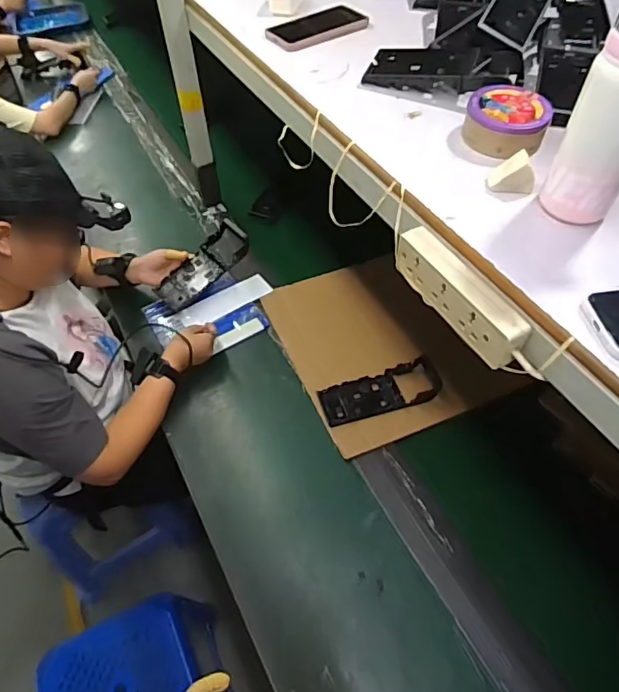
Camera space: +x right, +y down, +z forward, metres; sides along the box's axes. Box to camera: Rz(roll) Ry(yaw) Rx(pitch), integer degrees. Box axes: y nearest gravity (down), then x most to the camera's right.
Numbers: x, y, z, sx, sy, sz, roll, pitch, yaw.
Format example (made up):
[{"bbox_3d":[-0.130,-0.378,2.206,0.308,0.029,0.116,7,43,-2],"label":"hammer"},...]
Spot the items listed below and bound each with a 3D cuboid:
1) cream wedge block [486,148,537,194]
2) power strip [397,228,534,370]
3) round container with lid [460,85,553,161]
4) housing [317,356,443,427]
[{"bbox_3d":[0.223,-0.192,0.555,0.044,0.031,0.032,2,53,1],"label":"cream wedge block"},{"bbox_3d":[0.151,-0.054,0.517,0.028,0.051,0.164,-25,57,-18],"label":"power strip"},{"bbox_3d":[0.236,-0.269,0.605,0.093,0.038,0.094,23,56,17],"label":"round container with lid"},{"bbox_3d":[0.130,0.082,0.917,0.217,0.026,0.081,-13,54,-9],"label":"housing"}]

